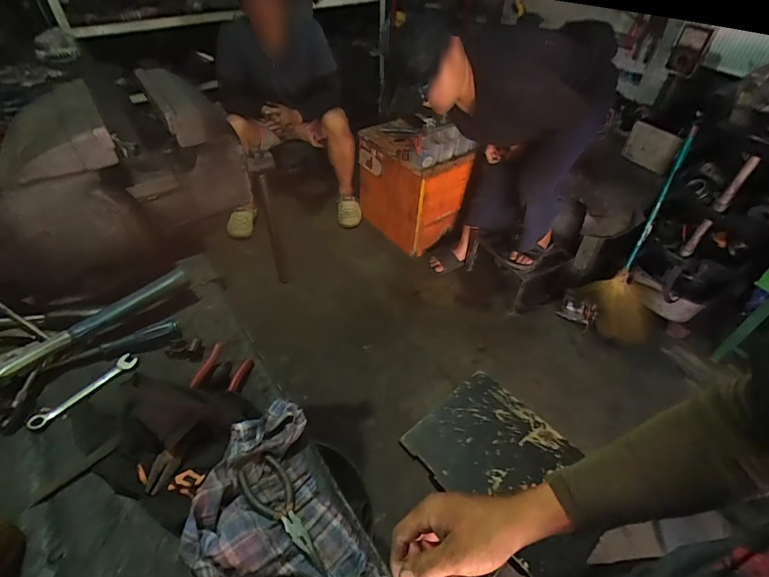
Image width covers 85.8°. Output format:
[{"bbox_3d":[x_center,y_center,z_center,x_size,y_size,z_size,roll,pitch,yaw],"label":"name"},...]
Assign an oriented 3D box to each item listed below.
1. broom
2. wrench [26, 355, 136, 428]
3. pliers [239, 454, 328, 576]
[{"bbox_3d":[0.995,-0.194,1.577,0.281,0.846,0.126,10,20,3],"label":"broom"},{"bbox_3d":[-0.421,0.141,0.581,0.026,0.004,0.142,33,53,26],"label":"wrench"},{"bbox_3d":[-0.116,0.266,0.481,0.054,0.013,0.145,-28,53,-26],"label":"pliers"}]

